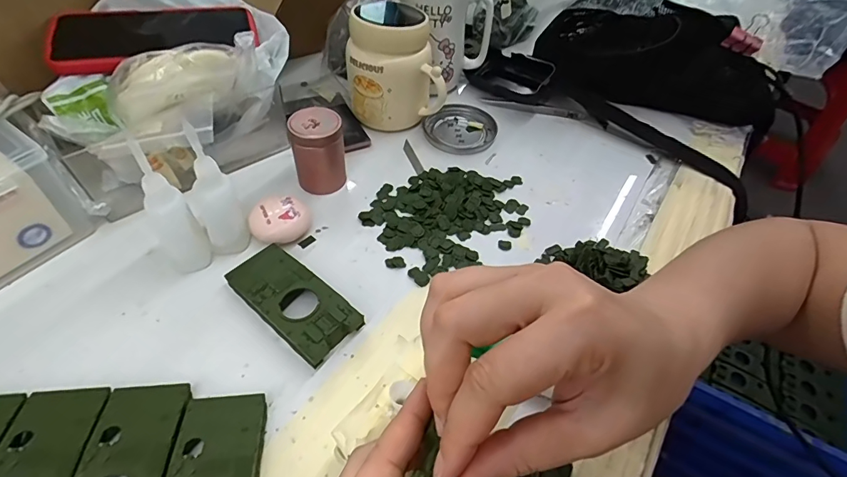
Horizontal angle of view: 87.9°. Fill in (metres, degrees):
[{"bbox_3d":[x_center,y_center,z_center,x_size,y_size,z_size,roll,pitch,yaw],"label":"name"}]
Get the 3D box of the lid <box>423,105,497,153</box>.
[{"bbox_3d":[0.040,-0.120,0.479,0.074,0.012,0.078,2,50,-3],"label":"lid"}]

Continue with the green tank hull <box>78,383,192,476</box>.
[{"bbox_3d":[-0.162,0.132,0.241,0.046,0.020,0.103,-2,50,-7],"label":"green tank hull"}]

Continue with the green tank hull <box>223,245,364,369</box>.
[{"bbox_3d":[-0.095,0.044,0.319,0.102,0.021,0.047,35,56,22],"label":"green tank hull"}]

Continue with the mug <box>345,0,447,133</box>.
[{"bbox_3d":[-0.030,-0.181,0.455,0.095,0.109,0.094,-1,50,-6],"label":"mug"}]

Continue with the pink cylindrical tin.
[{"bbox_3d":[-0.093,-0.078,0.390,0.044,0.064,0.037,-8,51,-12],"label":"pink cylindrical tin"}]

